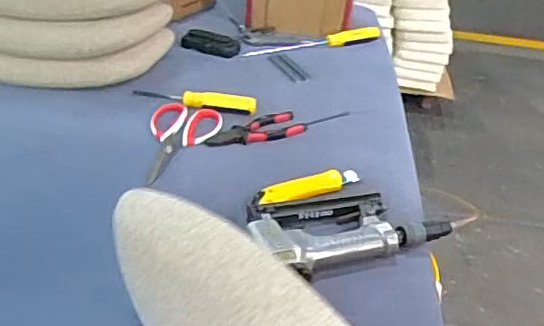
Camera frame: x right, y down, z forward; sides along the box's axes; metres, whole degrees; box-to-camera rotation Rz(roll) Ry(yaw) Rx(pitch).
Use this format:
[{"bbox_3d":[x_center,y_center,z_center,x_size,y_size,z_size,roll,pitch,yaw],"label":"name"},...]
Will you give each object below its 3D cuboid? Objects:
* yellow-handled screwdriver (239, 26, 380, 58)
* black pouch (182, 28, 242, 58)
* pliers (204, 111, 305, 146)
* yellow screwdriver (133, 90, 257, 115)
[{"bbox_3d":[0.078,-0.239,1.129,0.299,0.024,0.036,-9,37,-19],"label":"yellow-handled screwdriver"},{"bbox_3d":[-0.117,-0.227,1.067,0.107,0.032,0.041,9,38,11],"label":"black pouch"},{"bbox_3d":[-0.027,-0.049,0.845,0.154,0.013,0.054,-12,39,-23],"label":"pliers"},{"bbox_3d":[-0.121,-0.100,0.903,0.194,0.021,0.031,10,35,7],"label":"yellow screwdriver"}]

